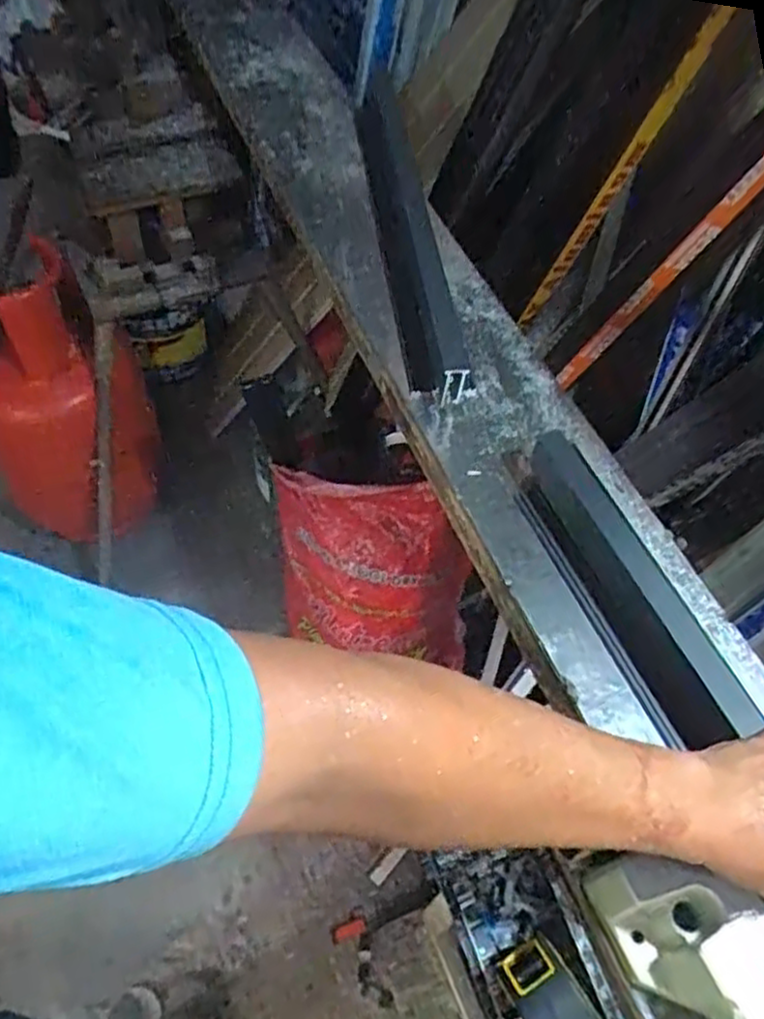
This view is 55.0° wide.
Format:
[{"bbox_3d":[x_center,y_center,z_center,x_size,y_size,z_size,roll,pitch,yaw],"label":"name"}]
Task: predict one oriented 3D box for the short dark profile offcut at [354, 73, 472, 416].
[{"bbox_3d":[0.023,-0.311,0.790,0.062,0.046,0.511,-6,58,-7],"label":"short dark profile offcut"}]

